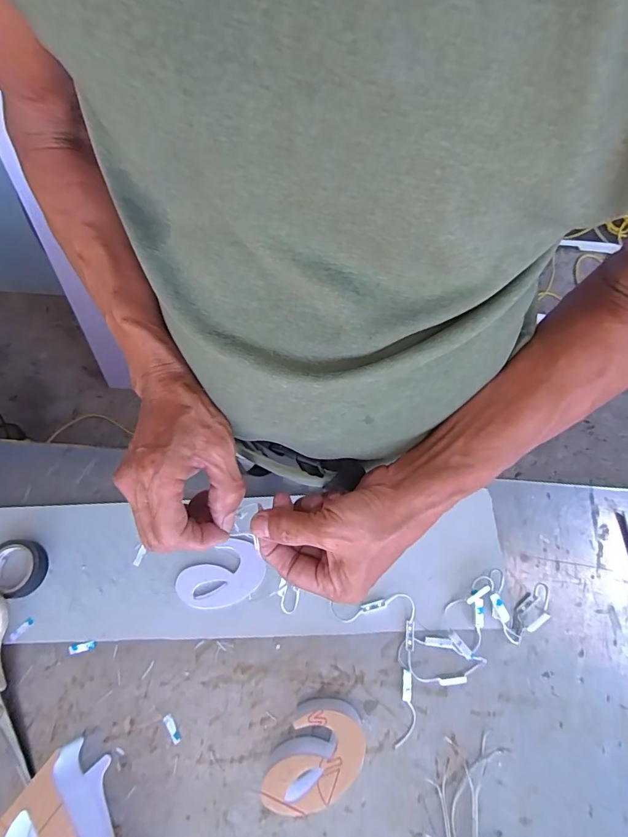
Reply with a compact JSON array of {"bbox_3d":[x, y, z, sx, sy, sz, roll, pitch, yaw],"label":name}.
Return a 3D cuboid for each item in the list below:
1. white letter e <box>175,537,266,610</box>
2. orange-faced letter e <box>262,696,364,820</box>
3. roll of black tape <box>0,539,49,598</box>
[{"bbox_3d":[-0.096,0.166,0.458,0.088,0.007,0.059,-34,72,-10],"label":"white letter e"},{"bbox_3d":[0.002,0.297,0.389,0.062,0.046,0.088,30,73,12],"label":"orange-faced letter e"},{"bbox_3d":[-0.315,0.156,0.463,0.061,0.022,0.056,-1,69,2],"label":"roll of black tape"}]

